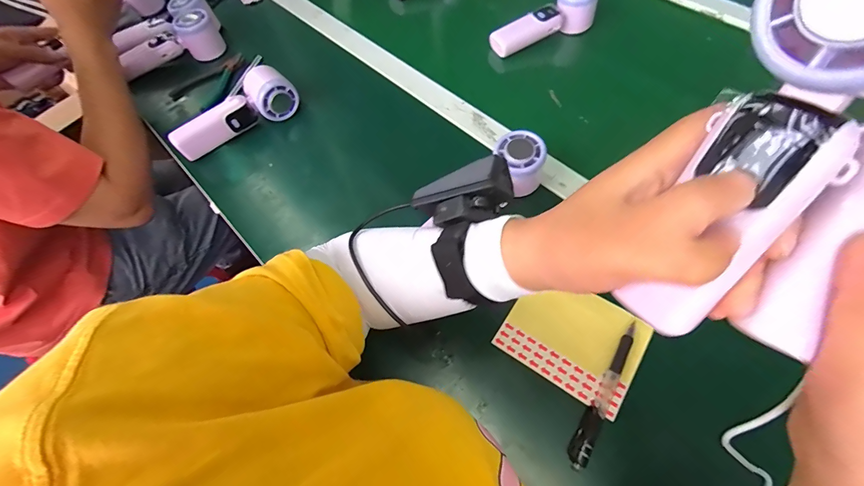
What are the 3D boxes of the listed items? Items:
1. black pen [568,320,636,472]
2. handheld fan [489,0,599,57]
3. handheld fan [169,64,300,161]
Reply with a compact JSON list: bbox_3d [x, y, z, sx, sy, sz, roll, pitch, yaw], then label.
[{"bbox_3d":[0.154,0.132,0.333,0.015,0.009,0.136,30,67,18],"label":"black pen"},{"bbox_3d":[0.168,-0.334,0.564,0.166,0.059,0.051,-27,63,-11],"label":"handheld fan"},{"bbox_3d":[-0.269,-0.178,0.513,0.167,0.063,0.050,-32,64,-14],"label":"handheld fan"}]

